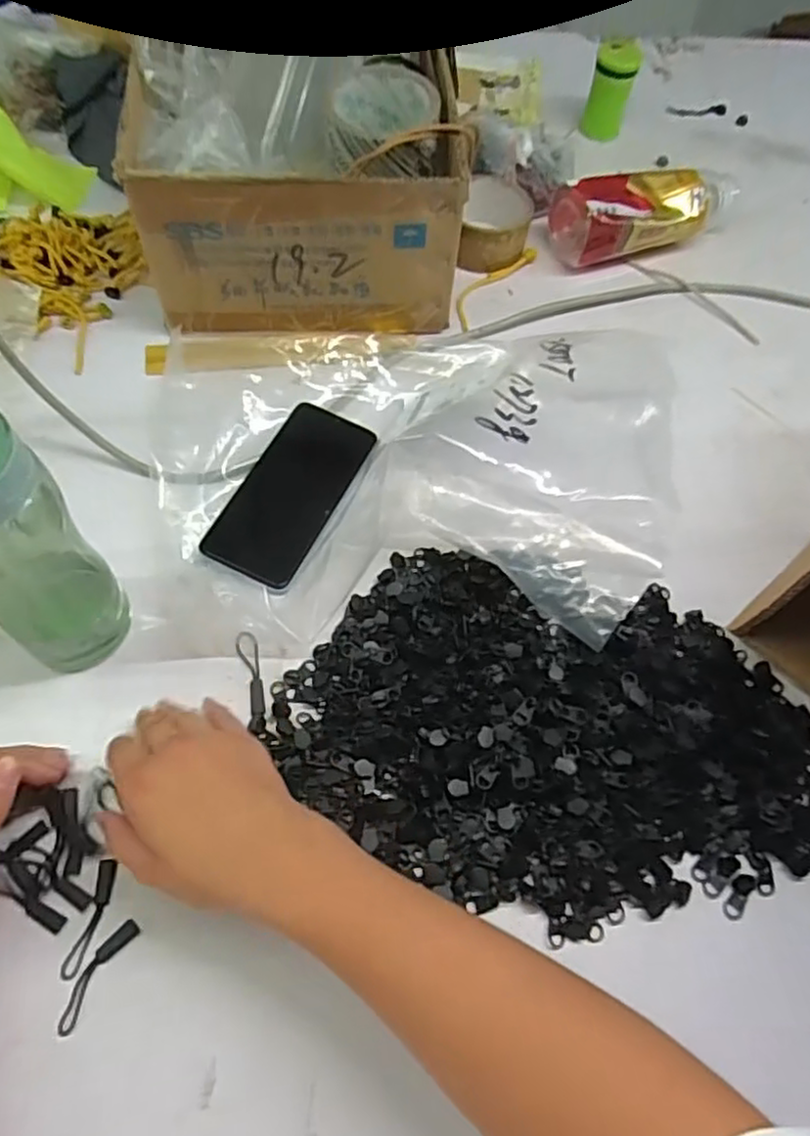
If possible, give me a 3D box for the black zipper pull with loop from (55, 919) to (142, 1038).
[{"bbox_3d":[-0.170,0.224,0.382,0.013,0.005,0.059,27,64,11],"label":"black zipper pull with loop"}]

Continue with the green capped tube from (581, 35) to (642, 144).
[{"bbox_3d":[0.228,-0.528,0.768,0.044,0.093,0.041,17,62,6],"label":"green capped tube"}]

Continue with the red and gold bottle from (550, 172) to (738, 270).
[{"bbox_3d":[0.240,-0.349,0.680,0.183,0.063,0.061,-14,63,-11],"label":"red and gold bottle"}]

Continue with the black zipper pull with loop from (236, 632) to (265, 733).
[{"bbox_3d":[-0.104,0.076,0.469,0.015,0.007,0.073,-10,63,-8],"label":"black zipper pull with loop"}]

